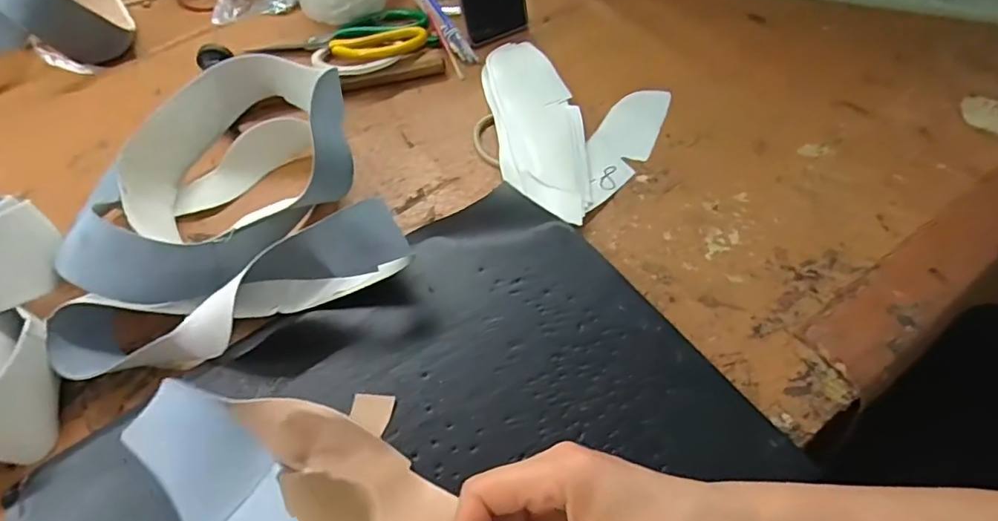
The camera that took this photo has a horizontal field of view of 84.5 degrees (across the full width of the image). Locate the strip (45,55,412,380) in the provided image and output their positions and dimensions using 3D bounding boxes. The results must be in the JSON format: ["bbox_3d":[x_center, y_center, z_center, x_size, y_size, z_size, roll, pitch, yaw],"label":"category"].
[{"bbox_3d":[-0.231,-0.050,0.424,0.241,0.121,0.256,-24,62,-15],"label":"strip"}]

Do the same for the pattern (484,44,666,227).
[{"bbox_3d":[0.051,-0.128,0.523,0.180,0.021,0.181,23,61,12],"label":"pattern"}]

